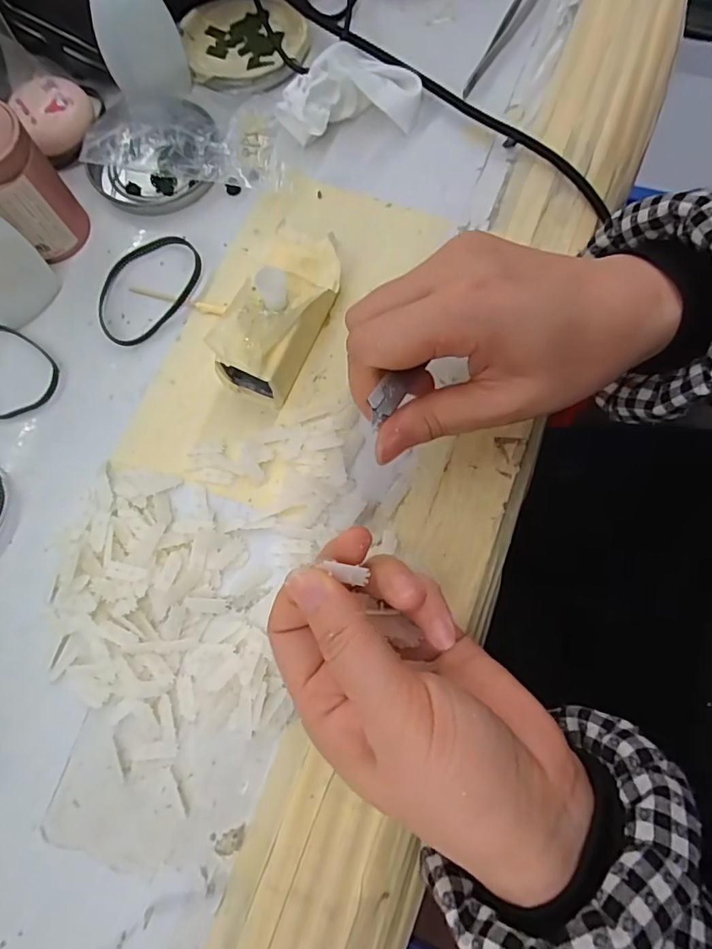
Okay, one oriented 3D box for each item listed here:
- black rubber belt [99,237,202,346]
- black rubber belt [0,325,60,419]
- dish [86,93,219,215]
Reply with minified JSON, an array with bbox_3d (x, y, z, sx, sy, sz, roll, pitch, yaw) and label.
[{"bbox_3d":[-0.118,-0.106,0.288,0.049,0.004,0.071,40,79,10],"label":"black rubber belt"},{"bbox_3d":[-0.193,-0.056,0.272,0.063,0.008,0.049,32,78,8],"label":"black rubber belt"},{"bbox_3d":[-0.117,-0.195,0.300,0.072,0.018,0.072,0,75,0],"label":"dish"}]

